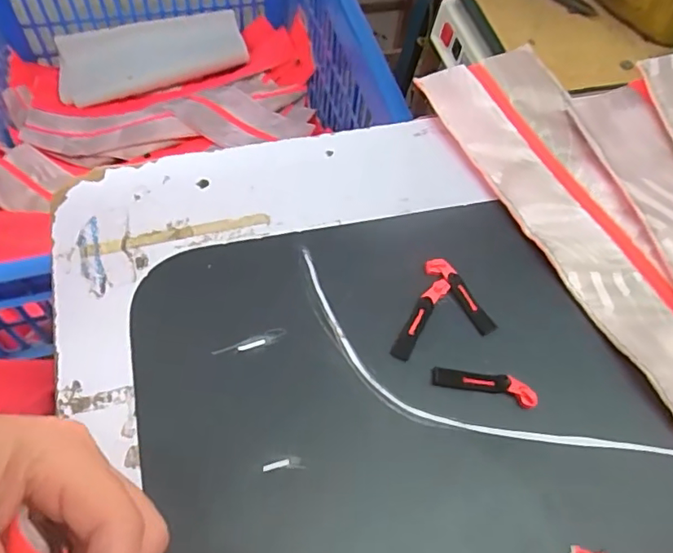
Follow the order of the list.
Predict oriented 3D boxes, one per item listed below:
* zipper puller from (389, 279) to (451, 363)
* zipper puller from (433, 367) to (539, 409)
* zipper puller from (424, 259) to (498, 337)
[{"bbox_3d":[0.058,0.028,0.383,0.014,0.005,0.067,30,62,13],"label":"zipper puller"},{"bbox_3d":[0.097,0.070,0.364,0.067,0.007,0.017,13,60,4],"label":"zipper puller"},{"bbox_3d":[0.089,0.012,0.399,0.016,0.009,0.066,-30,66,-20],"label":"zipper puller"}]

